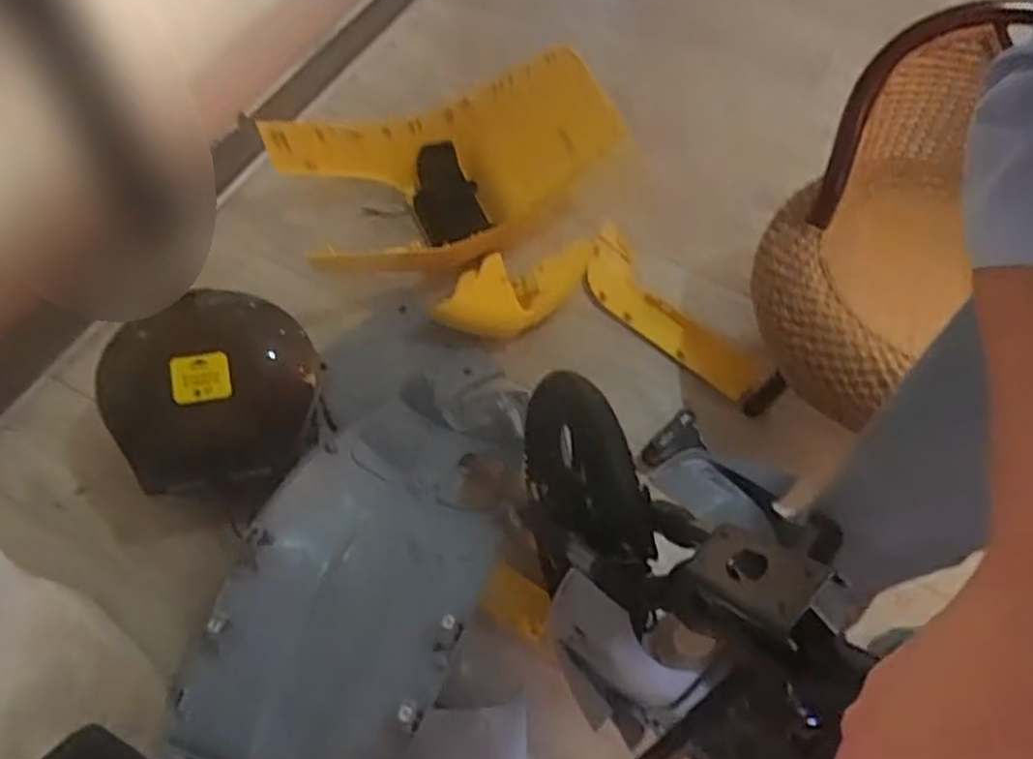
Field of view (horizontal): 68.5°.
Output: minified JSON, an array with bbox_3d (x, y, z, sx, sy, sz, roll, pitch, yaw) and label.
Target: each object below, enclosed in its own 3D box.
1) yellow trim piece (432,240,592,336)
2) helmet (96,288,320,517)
[{"bbox_3d":[0.000,-0.171,1.425,0.339,0.128,0.146,-27,66,-32],"label":"yellow trim piece"},{"bbox_3d":[-0.478,0.032,1.158,0.297,0.182,0.277,-1,62,-4],"label":"helmet"}]

